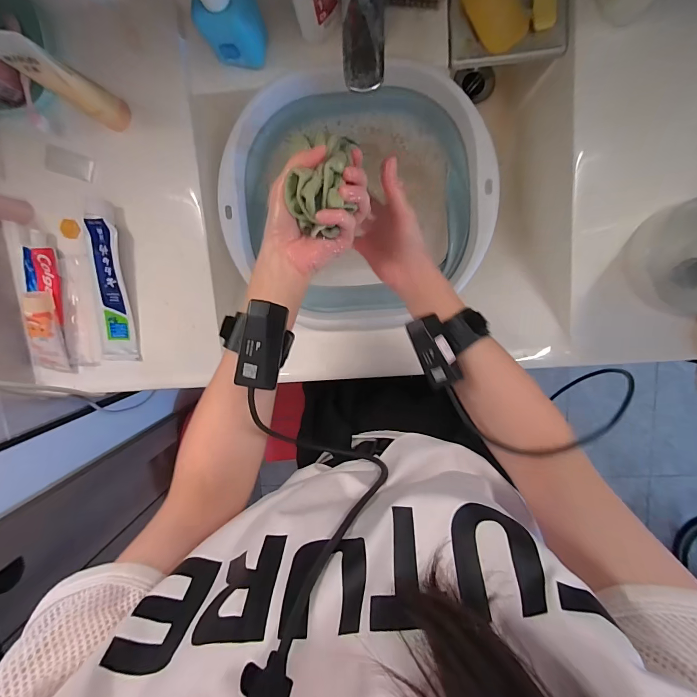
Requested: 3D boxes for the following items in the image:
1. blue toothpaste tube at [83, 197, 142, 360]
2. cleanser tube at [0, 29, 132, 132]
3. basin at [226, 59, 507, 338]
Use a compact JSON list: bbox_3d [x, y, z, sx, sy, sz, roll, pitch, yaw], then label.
[{"bbox_3d":[-0.332,-0.089,0.495,0.052,0.026,0.215,0,99,4],"label":"blue toothpaste tube"},{"bbox_3d":[-0.310,-0.293,0.392,0.039,0.150,0.035,31,100,-1],"label":"cleanser tube"},{"bbox_3d":[0.011,-0.192,0.499,0.348,0.078,0.319,14,100,2],"label":"basin"}]

